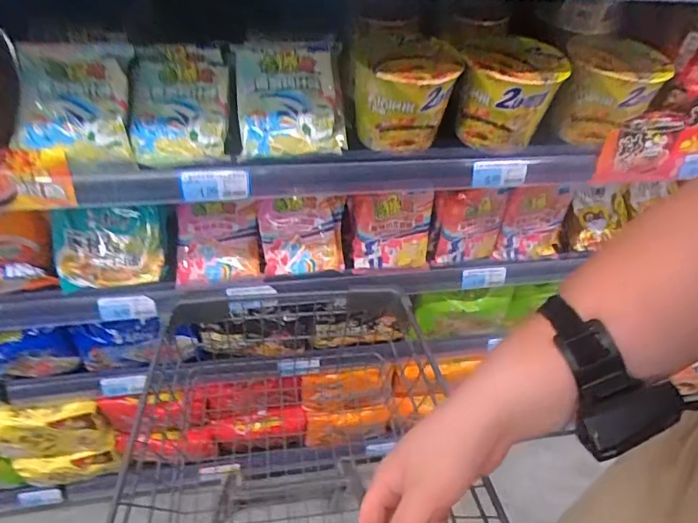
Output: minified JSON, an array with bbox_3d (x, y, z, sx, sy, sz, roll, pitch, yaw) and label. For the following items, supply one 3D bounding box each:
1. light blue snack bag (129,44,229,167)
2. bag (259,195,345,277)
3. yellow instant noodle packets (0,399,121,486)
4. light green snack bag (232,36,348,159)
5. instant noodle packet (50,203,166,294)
[{"bbox_3d":[-0.214,-0.211,0.662,0.125,0.062,0.185,-5,48,-11],"label":"light blue snack bag"},{"bbox_3d":[-0.074,-0.038,0.821,0.132,0.111,0.045,-2,5,-10],"label":"bag"},{"bbox_3d":[-0.573,0.364,1.003,0.206,0.241,0.065,-3,48,-9],"label":"yellow instant noodle packets"},{"bbox_3d":[-0.073,-0.208,0.647,0.132,0.031,0.148,-6,87,-9],"label":"light green snack bag"},{"bbox_3d":[-0.352,-0.022,0.747,0.151,0.118,0.020,-5,12,-11],"label":"instant noodle packet"}]

